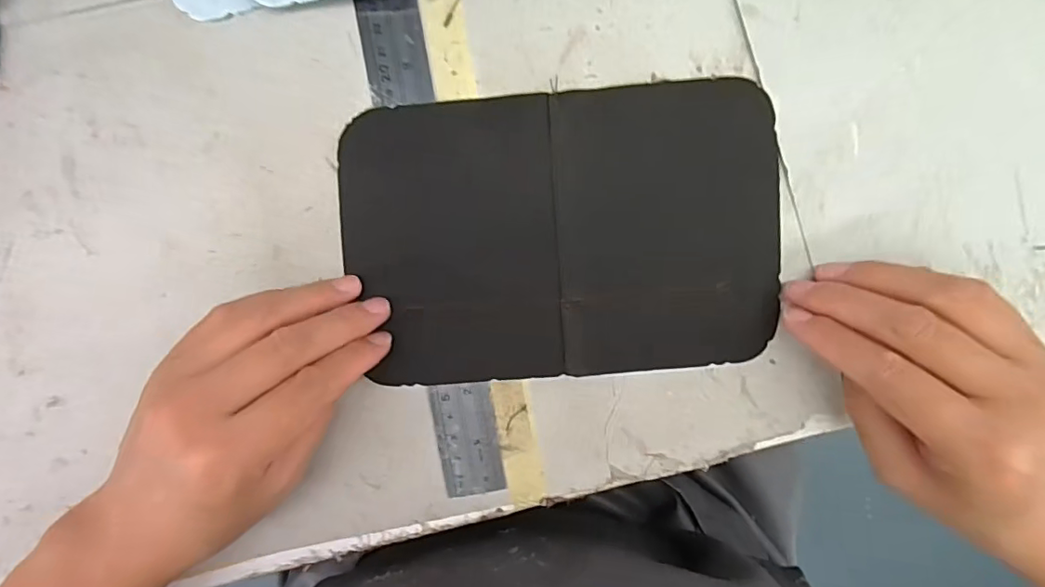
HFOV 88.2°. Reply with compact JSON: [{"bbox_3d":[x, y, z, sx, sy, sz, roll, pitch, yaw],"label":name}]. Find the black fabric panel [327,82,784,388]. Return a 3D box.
[{"bbox_3d":[0.017,-0.027,0.250,0.195,0.004,0.128,-4,93,2],"label":"black fabric panel"}]

